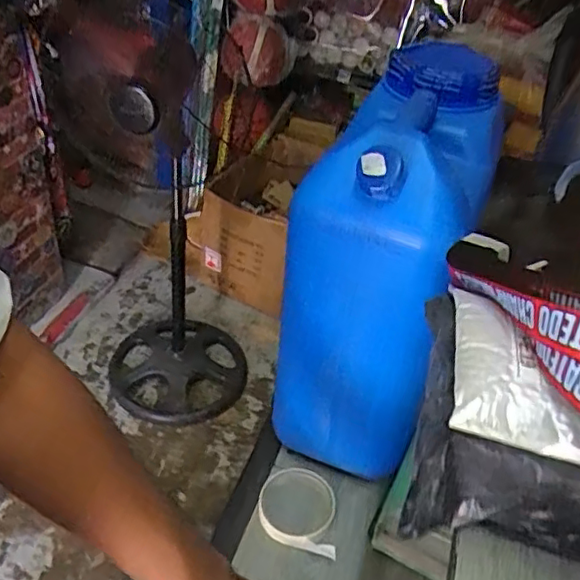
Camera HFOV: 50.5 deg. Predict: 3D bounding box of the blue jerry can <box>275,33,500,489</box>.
[{"bbox_3d":[0.103,-0.022,0.717,0.172,0.413,0.298,17,41,11],"label":"blue jerry can"}]

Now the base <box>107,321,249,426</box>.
[{"bbox_3d":[-0.344,0.227,1.879,0.427,0.062,0.407,18,41,12],"label":"base"}]

